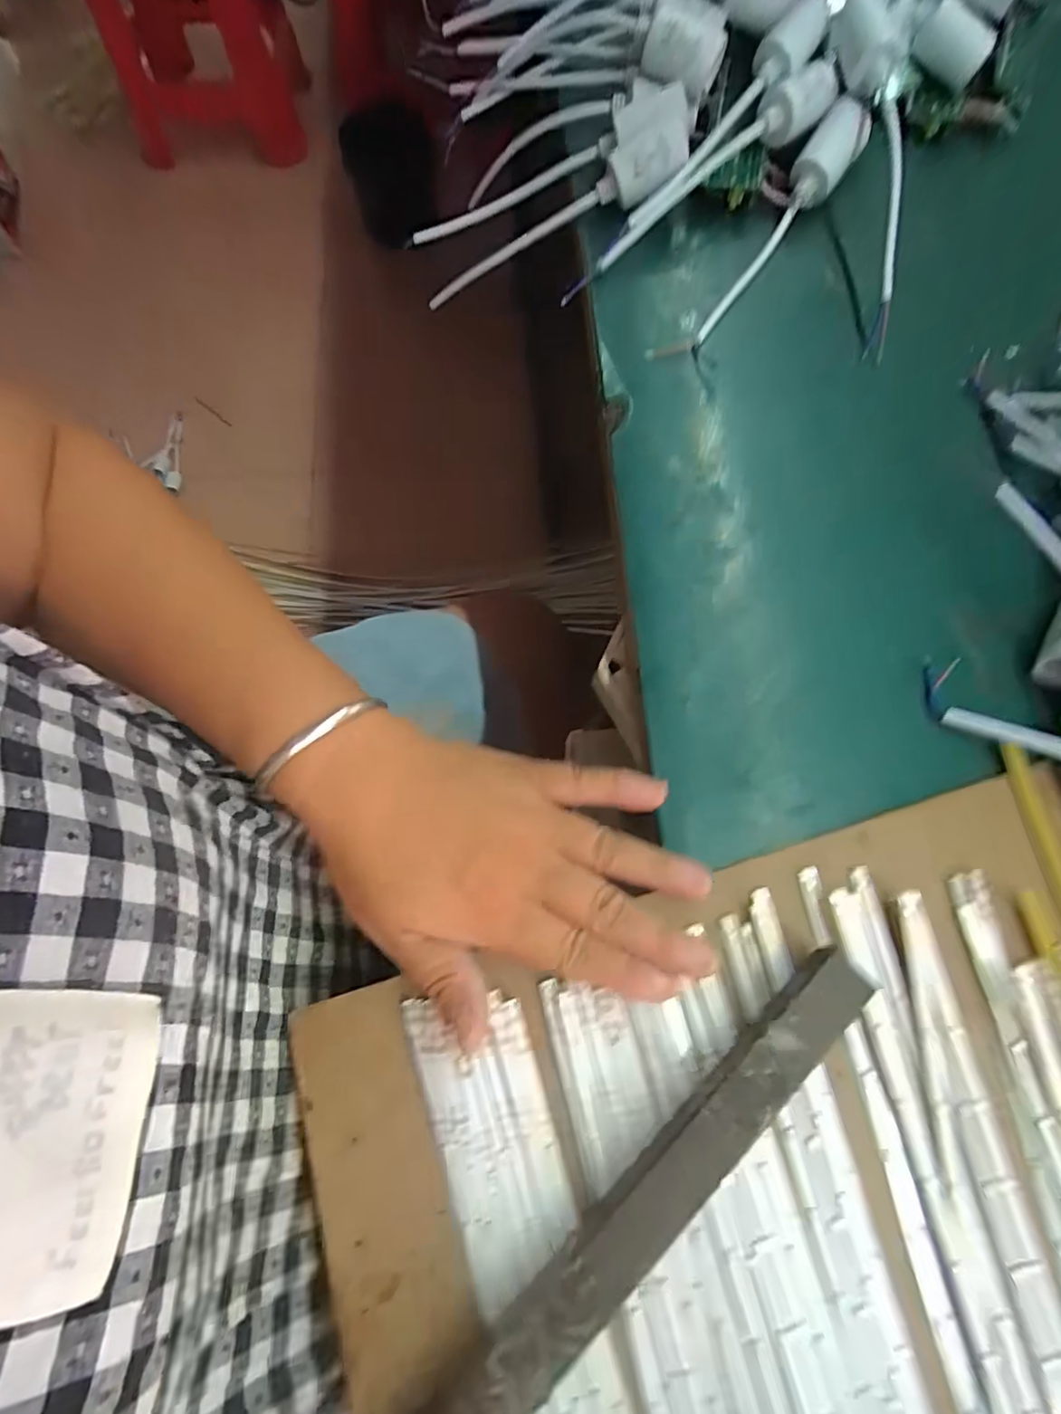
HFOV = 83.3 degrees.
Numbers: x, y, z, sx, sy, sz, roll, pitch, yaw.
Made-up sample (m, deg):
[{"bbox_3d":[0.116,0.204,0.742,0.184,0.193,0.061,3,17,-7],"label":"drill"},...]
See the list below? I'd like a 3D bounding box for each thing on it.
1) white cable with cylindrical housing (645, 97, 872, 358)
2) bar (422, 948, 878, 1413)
[{"bbox_3d":[0.133,-0.277,0.346,0.027,0.036,0.200,37,76,11],"label":"white cable with cylindrical housing"},{"bbox_3d":[0.040,0.170,0.205,0.214,0.021,0.025,-42,76,-12],"label":"bar"}]

